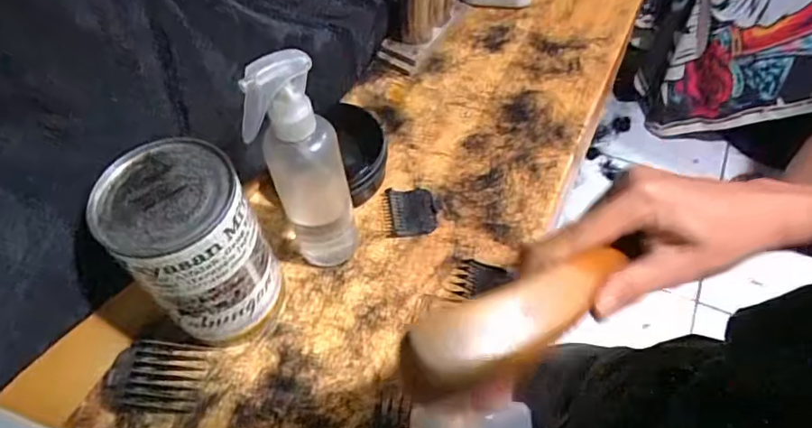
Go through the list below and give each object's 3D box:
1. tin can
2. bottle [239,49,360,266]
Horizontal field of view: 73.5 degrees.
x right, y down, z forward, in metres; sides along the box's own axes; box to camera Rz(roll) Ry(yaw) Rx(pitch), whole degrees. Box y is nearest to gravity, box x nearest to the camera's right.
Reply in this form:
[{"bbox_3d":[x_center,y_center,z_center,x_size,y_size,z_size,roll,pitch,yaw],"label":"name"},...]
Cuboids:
[{"bbox_3d":[-0.140,0.027,0.379,0.083,0.138,0.080,-2,55,2],"label":"tin can"},{"bbox_3d":[-0.070,-0.030,0.388,0.051,0.188,0.043,-9,56,-4],"label":"bottle"}]

